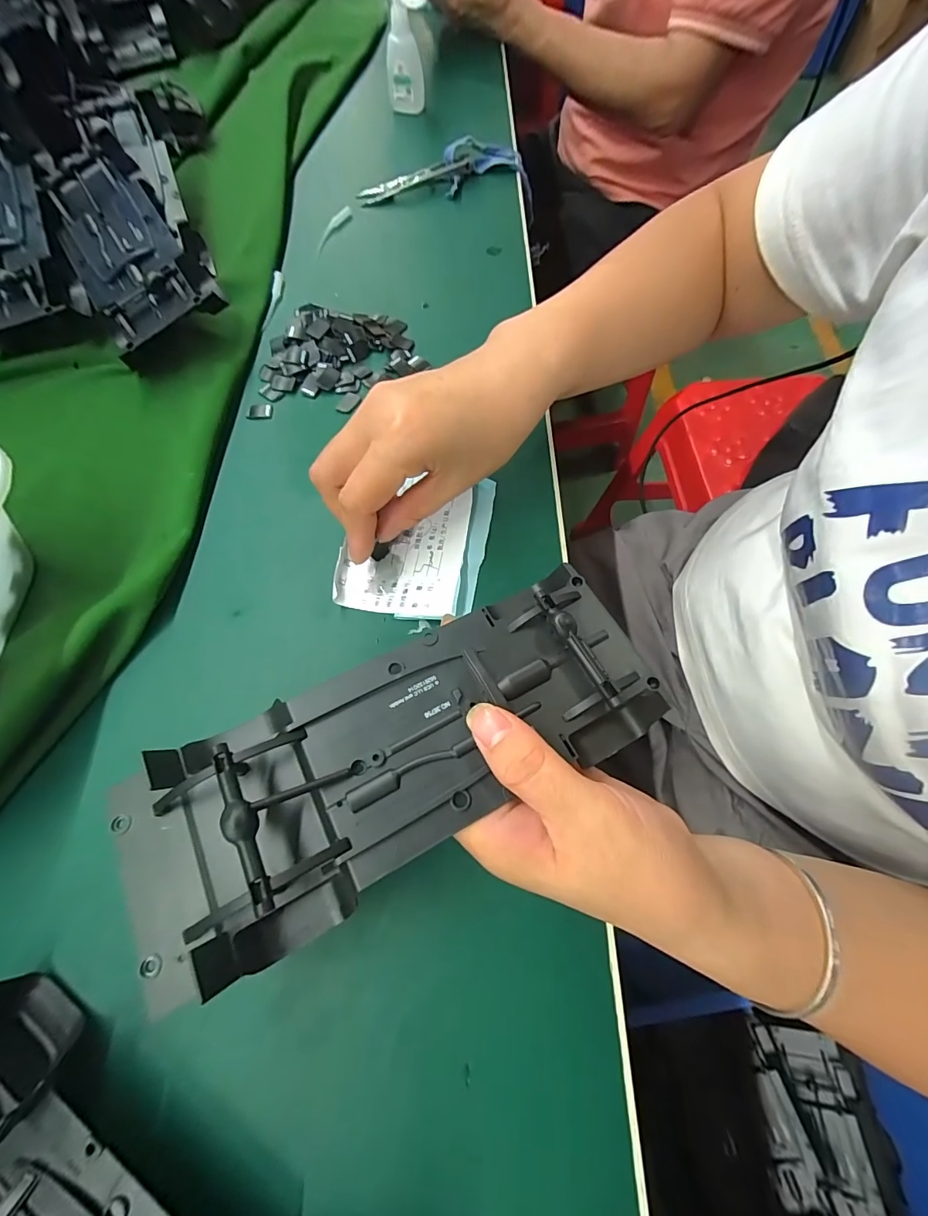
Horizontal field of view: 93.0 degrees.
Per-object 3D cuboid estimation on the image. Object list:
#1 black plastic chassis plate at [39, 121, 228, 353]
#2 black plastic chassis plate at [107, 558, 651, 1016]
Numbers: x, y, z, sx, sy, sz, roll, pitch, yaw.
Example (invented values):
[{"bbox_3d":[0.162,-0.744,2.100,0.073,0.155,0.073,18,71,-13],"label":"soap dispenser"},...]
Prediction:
[{"bbox_3d":[-0.225,-0.247,0.303,0.081,0.054,0.167,-27,70,-11],"label":"black plastic chassis plate"},{"bbox_3d":[-0.023,0.050,0.155,0.186,0.030,0.071,-27,70,-12],"label":"black plastic chassis plate"}]

